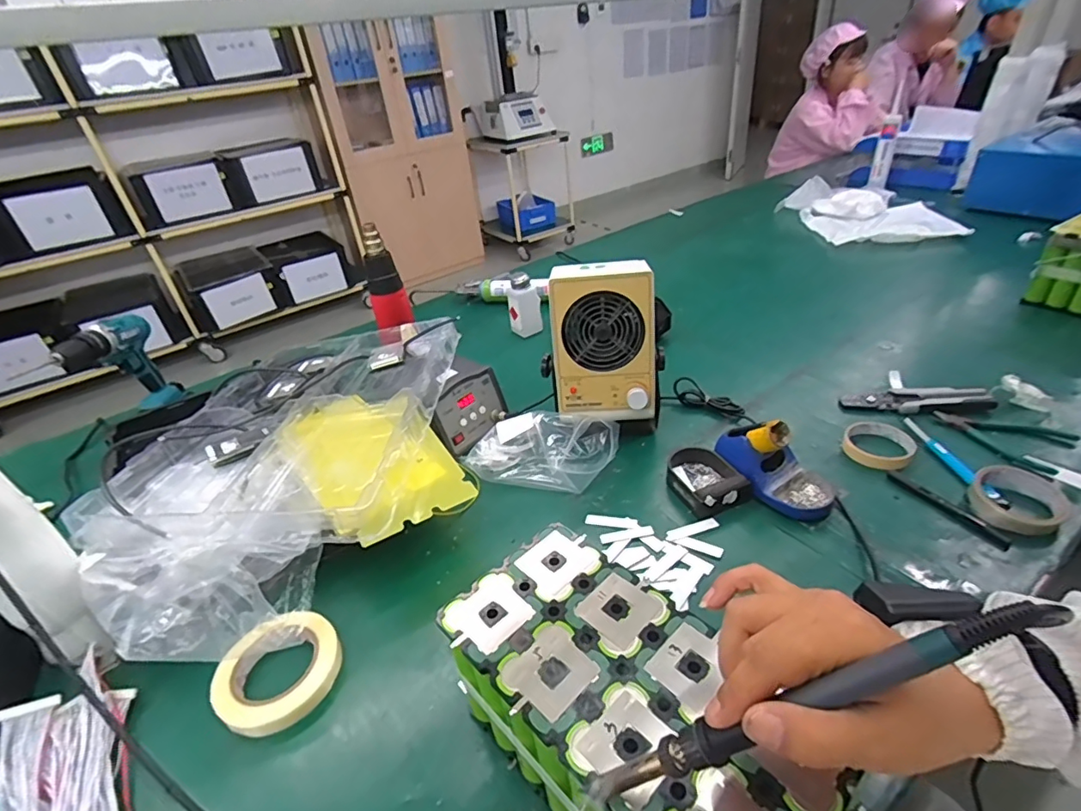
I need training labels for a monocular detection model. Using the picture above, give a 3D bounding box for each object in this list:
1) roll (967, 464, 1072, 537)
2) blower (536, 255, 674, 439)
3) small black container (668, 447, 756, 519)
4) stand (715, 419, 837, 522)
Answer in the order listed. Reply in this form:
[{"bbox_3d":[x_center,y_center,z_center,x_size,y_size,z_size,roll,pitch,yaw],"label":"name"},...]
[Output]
[{"bbox_3d":[0.565,0.110,0.620,0.106,0.030,0.087,-32,42,-32],"label":"roll"},{"bbox_3d":[0.093,-0.077,0.775,0.160,0.240,0.127,-8,34,-1],"label":"blower"},{"bbox_3d":[0.215,0.092,0.697,0.081,0.034,0.111,-17,36,-14],"label":"small black container"},{"bbox_3d":[0.300,0.073,0.674,0.080,0.087,0.151,-31,39,-32],"label":"stand"}]

